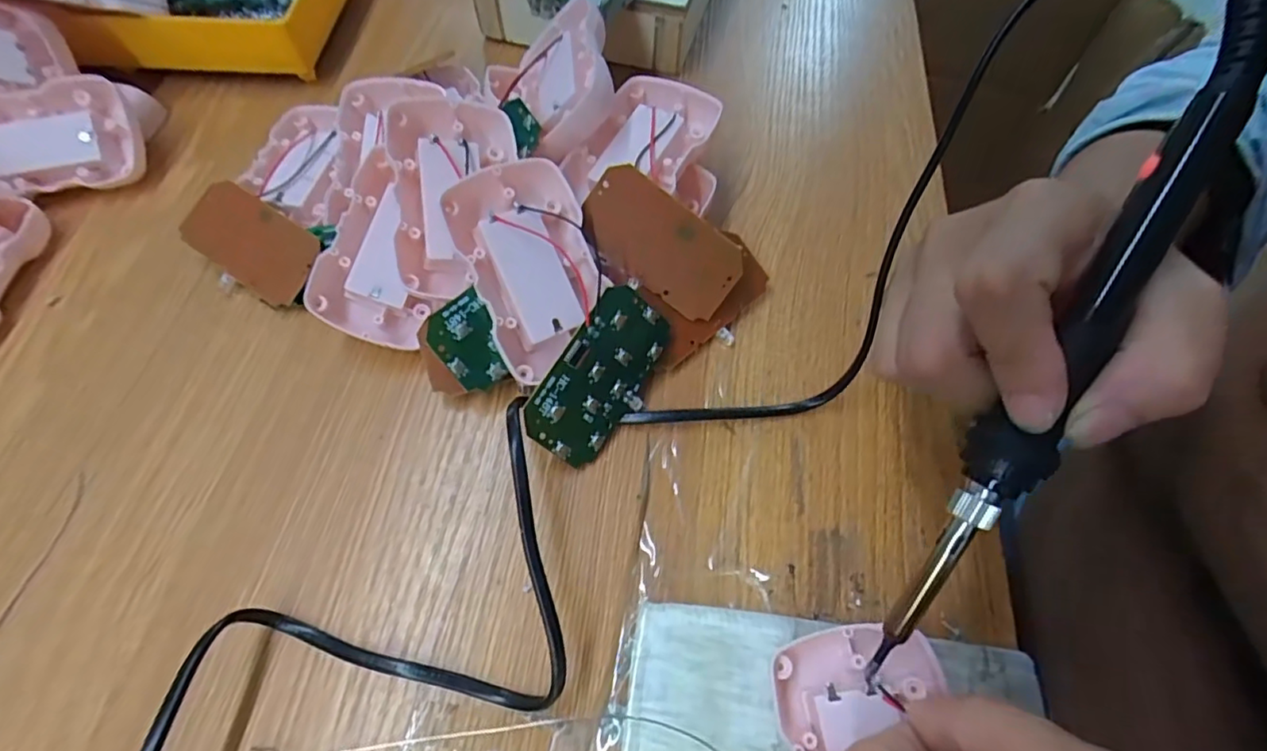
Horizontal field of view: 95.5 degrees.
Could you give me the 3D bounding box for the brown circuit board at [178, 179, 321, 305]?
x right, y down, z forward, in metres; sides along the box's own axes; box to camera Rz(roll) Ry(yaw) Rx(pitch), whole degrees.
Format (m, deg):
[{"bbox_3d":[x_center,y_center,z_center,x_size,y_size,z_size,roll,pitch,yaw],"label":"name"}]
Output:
[{"bbox_3d":[-0.185,-0.066,0.276,0.072,0.004,0.037,32,88,8],"label":"brown circuit board"}]

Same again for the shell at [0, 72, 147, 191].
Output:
[{"bbox_3d":[-0.305,-0.122,0.296,0.086,0.011,0.053,-11,97,-9],"label":"shell"}]

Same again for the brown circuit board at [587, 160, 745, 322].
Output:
[{"bbox_3d":[0.013,-0.059,0.256,0.074,0.004,0.039,35,100,-7],"label":"brown circuit board"}]

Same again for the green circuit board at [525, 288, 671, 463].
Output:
[{"bbox_3d":[-0.013,0.000,0.239,0.039,0.004,0.073,40,75,-24],"label":"green circuit board"}]

